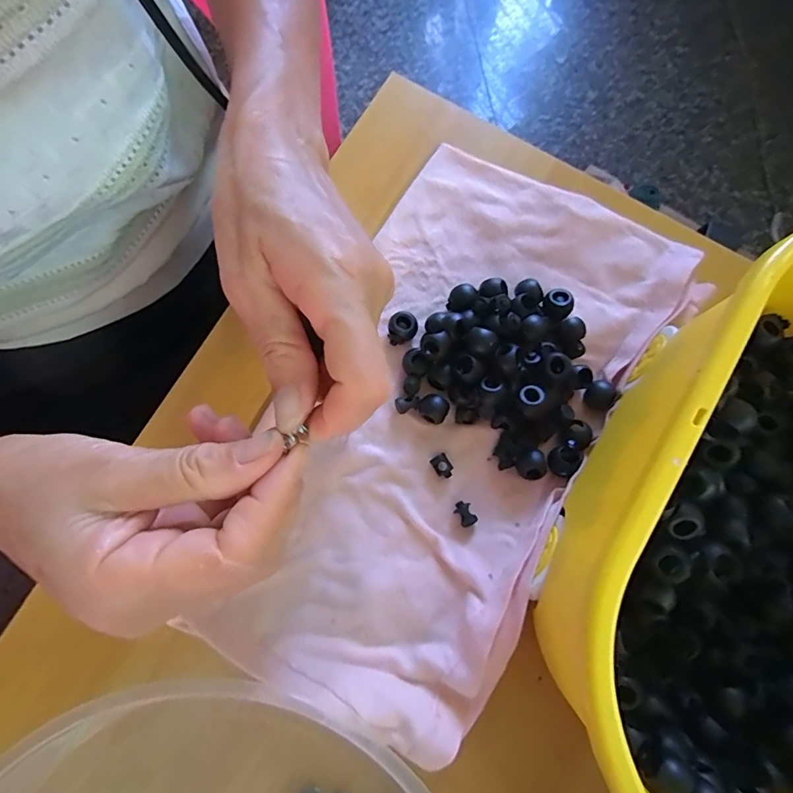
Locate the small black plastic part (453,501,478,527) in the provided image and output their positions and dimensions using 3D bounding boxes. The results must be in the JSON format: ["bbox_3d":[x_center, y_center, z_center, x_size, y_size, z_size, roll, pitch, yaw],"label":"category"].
[{"bbox_3d":[0.035,0.059,0.230,0.009,0.005,0.013,-32,81,-7],"label":"small black plastic part"}]

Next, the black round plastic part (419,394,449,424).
[{"bbox_3d":[0.019,0.007,0.235,0.014,0.011,0.014,0,79,-1],"label":"black round plastic part"}]

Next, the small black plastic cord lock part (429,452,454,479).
[{"bbox_3d":[0.023,0.036,0.234,0.008,0.006,0.012,-34,81,-8],"label":"small black plastic cord lock part"}]

